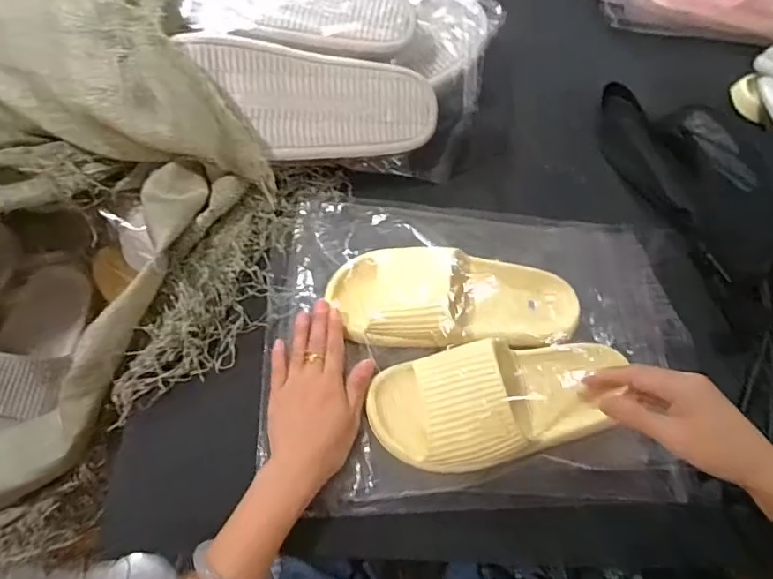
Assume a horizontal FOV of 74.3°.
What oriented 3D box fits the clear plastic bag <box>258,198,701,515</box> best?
[{"bbox_3d":[0.094,0.046,0.483,0.394,0.093,0.298,4,62,-2],"label":"clear plastic bag"}]

